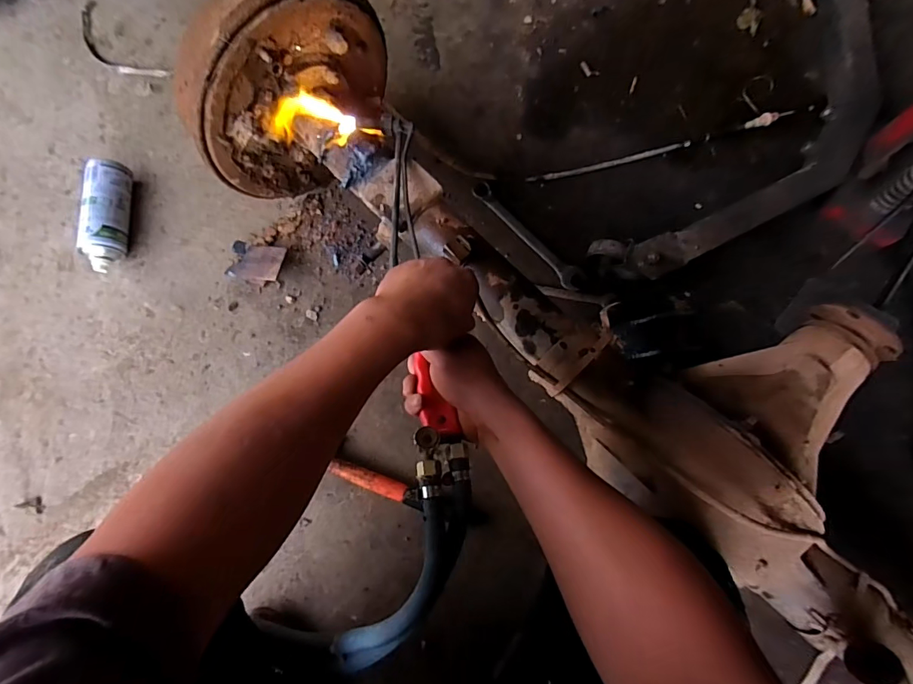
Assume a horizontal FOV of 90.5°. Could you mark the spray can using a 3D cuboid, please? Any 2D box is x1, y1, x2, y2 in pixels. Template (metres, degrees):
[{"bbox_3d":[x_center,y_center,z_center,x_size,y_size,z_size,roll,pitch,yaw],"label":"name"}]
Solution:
[{"bbox_3d":[-0.596,-0.216,0.773,0.064,0.073,0.196,-6,80,-2],"label":"spray can"}]

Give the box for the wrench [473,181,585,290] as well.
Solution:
[{"bbox_3d":[0.124,-0.191,0.788,0.039,0.010,0.254,-41,83,-7],"label":"wrench"}]

